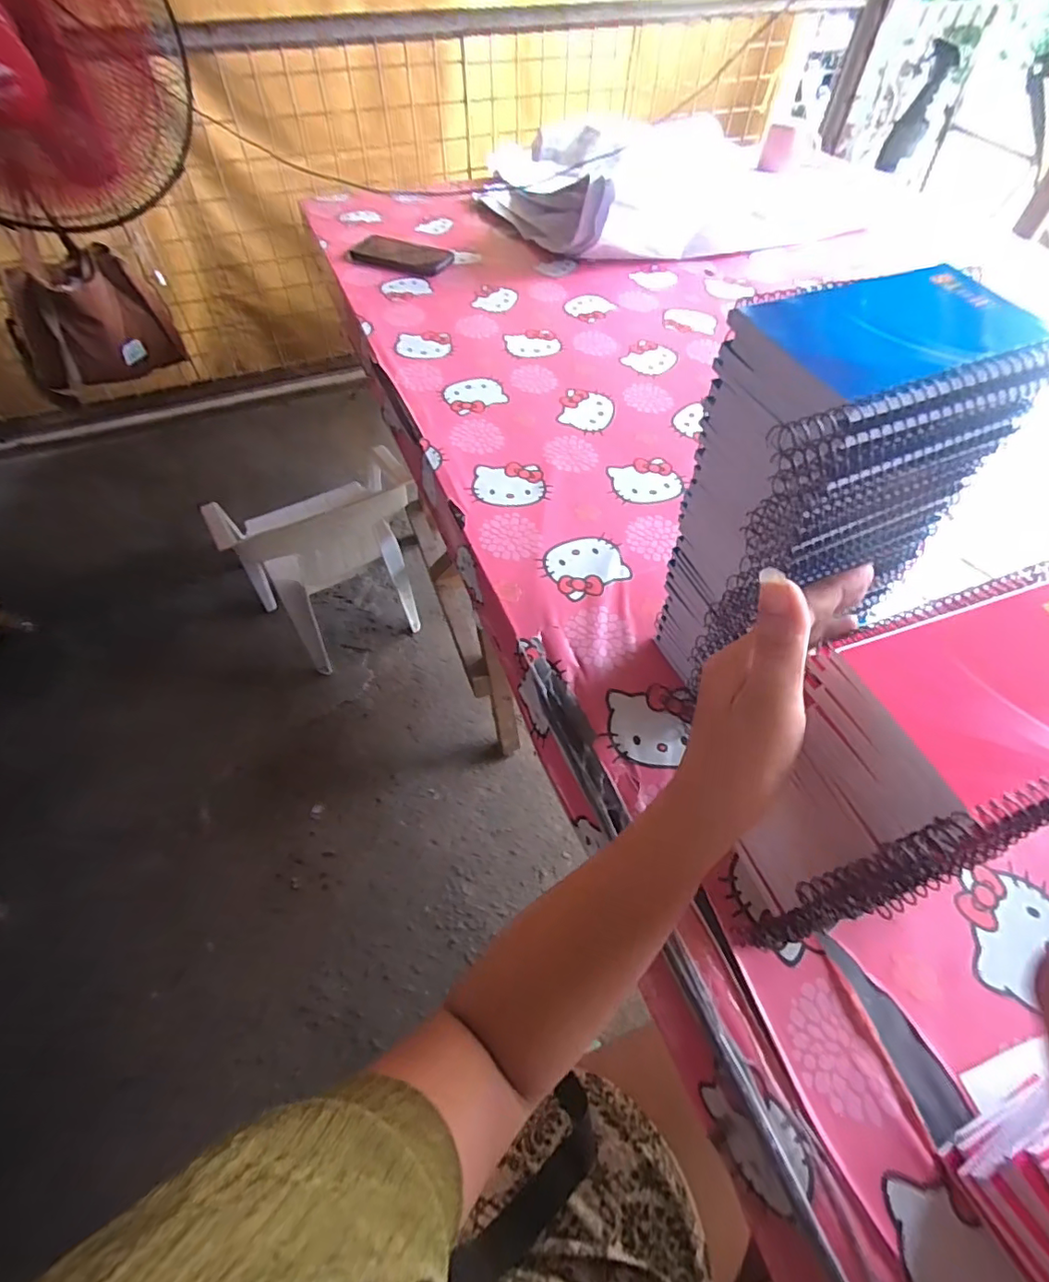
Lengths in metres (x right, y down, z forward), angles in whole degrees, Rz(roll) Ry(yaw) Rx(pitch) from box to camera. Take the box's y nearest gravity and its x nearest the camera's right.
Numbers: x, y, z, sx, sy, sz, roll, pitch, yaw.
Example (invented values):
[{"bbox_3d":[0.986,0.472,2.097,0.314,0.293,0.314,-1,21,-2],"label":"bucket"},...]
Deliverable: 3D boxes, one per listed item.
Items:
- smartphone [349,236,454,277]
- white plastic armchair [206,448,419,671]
[{"bbox_3d":[-0.203,-0.642,0.925,0.163,0.011,0.095,16,55,8],"label":"smartphone"},{"bbox_3d":[-0.476,-0.209,1.331,0.383,0.454,0.290,-23,58,-16],"label":"white plastic armchair"}]

